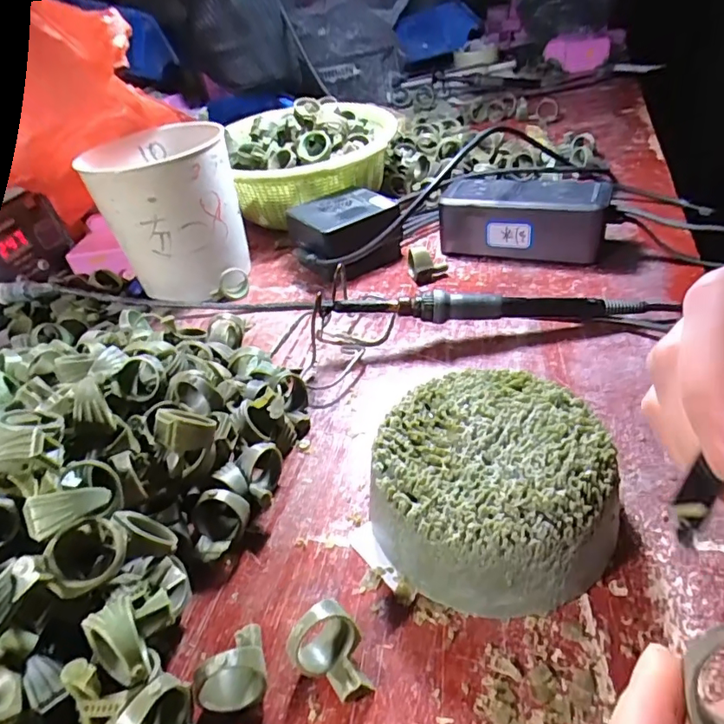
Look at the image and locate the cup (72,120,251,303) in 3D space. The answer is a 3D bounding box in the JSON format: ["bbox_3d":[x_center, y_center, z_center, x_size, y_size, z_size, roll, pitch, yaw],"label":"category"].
[{"bbox_3d":[-0.160,-0.128,0.451,0.103,0.121,0.109,-17,39,-9],"label":"cup"}]

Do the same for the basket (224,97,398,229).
[{"bbox_3d":[-0.048,-0.203,0.544,0.166,0.104,0.176,-13,39,-4],"label":"basket"}]

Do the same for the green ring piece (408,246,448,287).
[{"bbox_3d":[0.052,-0.079,0.424,0.031,0.026,0.022,4,40,16],"label":"green ring piece"}]

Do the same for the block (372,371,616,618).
[{"bbox_3d":[0.056,0.053,0.233,0.096,0.047,0.097,-6,39,5],"label":"block"}]

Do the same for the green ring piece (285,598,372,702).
[{"bbox_3d":[-0.012,0.109,0.194,0.026,0.026,0.027,-20,40,-13],"label":"green ring piece"}]

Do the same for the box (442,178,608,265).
[{"bbox_3d":[0.134,-0.119,0.436,0.130,0.054,0.055,12,43,25],"label":"box"}]

